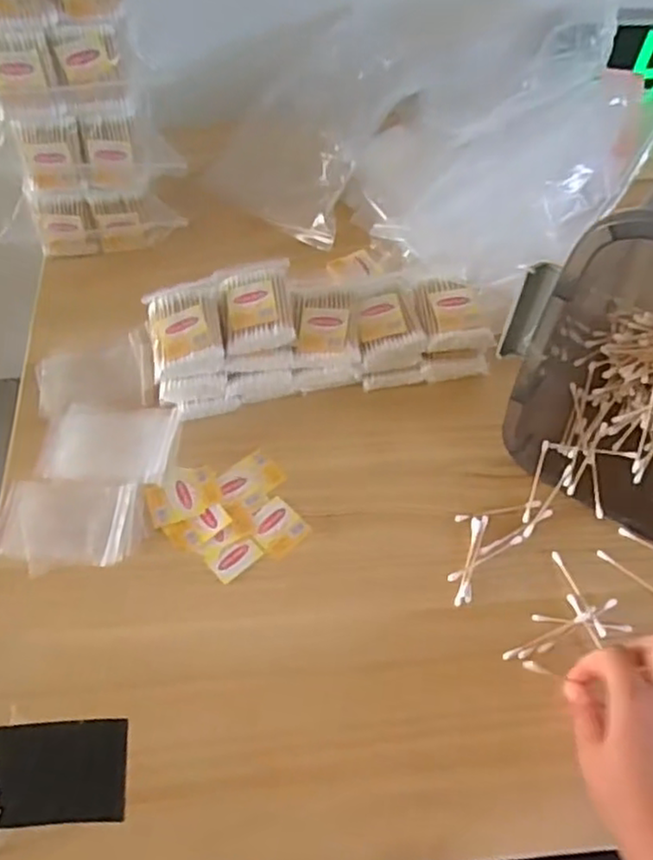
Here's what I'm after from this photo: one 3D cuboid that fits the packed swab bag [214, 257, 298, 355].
[{"bbox_3d":[-0.059,-0.106,0.580,0.060,0.016,0.088,-5,58,-4],"label":"packed swab bag"}]

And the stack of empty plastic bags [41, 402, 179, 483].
[{"bbox_3d":[-0.181,0.010,0.587,0.108,0.005,0.074,1,61,2],"label":"stack of empty plastic bags"}]

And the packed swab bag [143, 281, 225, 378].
[{"bbox_3d":[-0.116,-0.085,0.571,0.059,0.022,0.077,-13,59,-9],"label":"packed swab bag"}]

